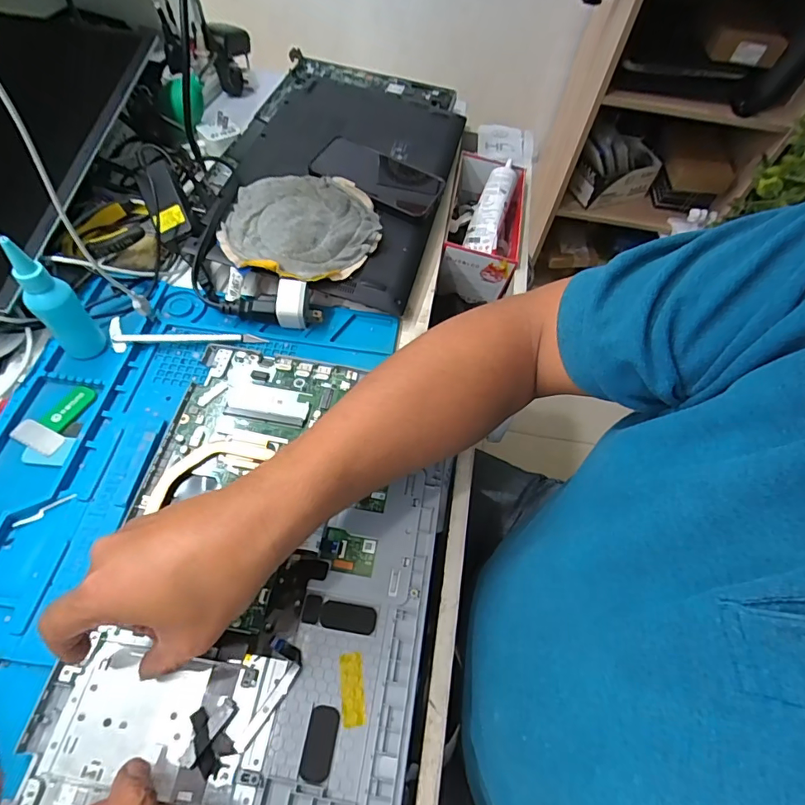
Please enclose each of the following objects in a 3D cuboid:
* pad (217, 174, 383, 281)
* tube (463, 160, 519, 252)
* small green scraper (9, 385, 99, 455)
[{"bbox_3d":[-0.105,-0.188,0.492,0.155,0.016,0.148,2,61,-3],"label":"pad"},{"bbox_3d":[0.114,-0.250,0.592,0.039,0.023,0.129,19,81,7],"label":"tube"},{"bbox_3d":[-0.300,0.012,0.406,0.046,0.004,0.065,22,60,8],"label":"small green scraper"}]

